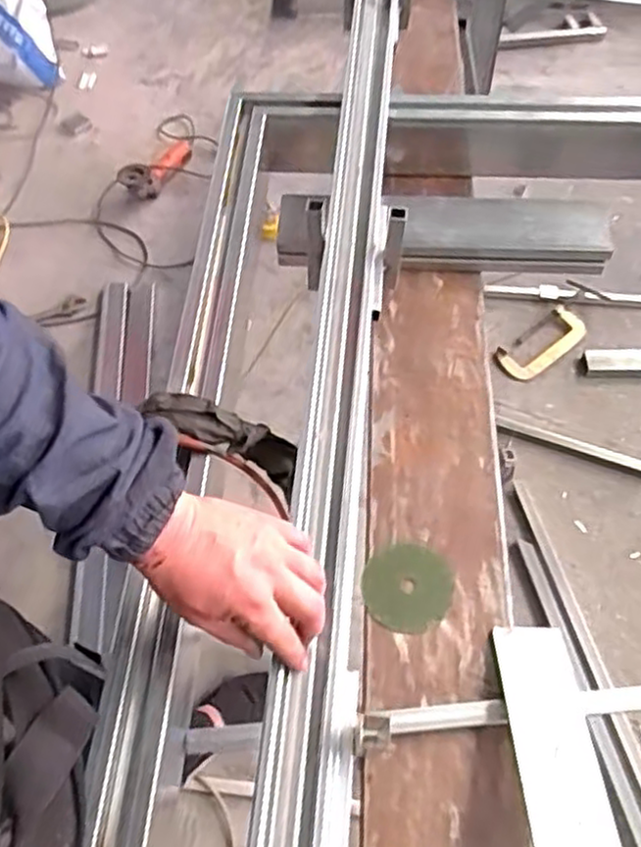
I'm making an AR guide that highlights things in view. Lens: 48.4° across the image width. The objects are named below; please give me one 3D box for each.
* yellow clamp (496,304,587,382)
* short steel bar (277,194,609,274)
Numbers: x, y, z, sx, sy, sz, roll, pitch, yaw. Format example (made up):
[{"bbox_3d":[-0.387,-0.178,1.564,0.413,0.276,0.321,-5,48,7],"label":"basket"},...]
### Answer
[{"bbox_3d":[0.544,-0.201,1.737,0.244,0.024,0.116,-35,63,-19],"label":"yellow clamp"},{"bbox_3d":[0.240,-0.264,0.977,0.288,0.047,0.109,4,58,5],"label":"short steel bar"}]

